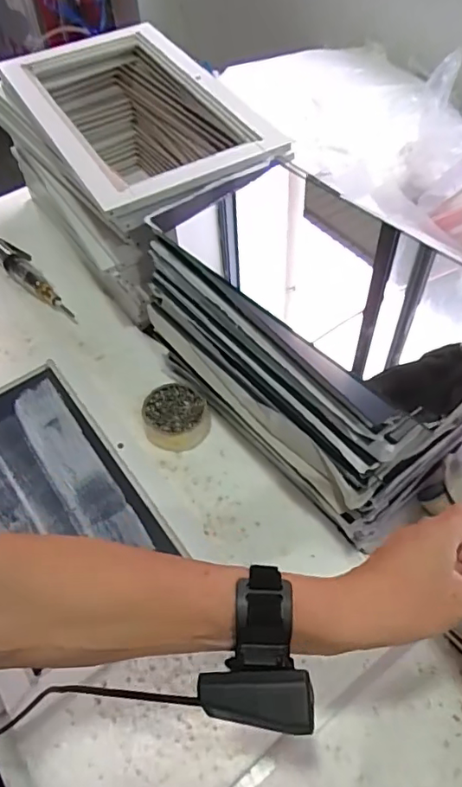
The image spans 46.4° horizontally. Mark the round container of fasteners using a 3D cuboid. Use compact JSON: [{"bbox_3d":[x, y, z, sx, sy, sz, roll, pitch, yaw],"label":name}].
[{"bbox_3d":[-0.071,0.030,0.703,0.084,0.036,0.082,-1,55,2],"label":"round container of fasteners"}]

